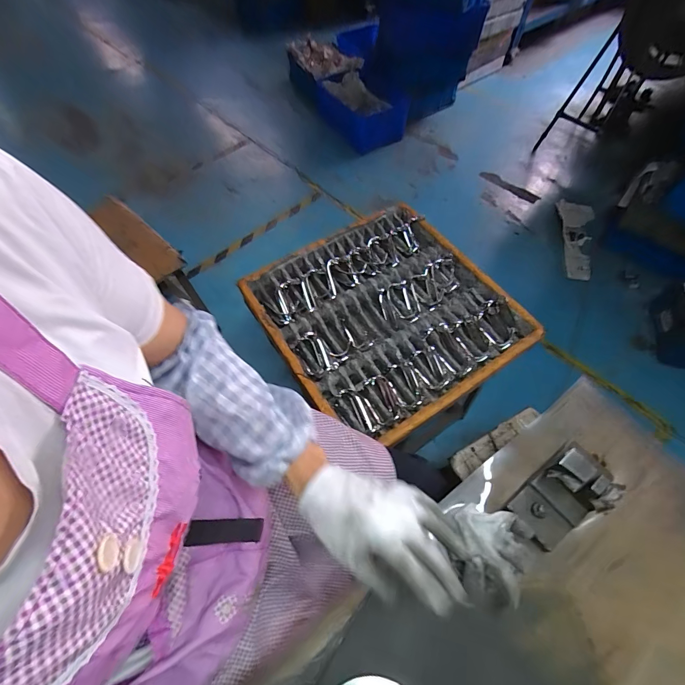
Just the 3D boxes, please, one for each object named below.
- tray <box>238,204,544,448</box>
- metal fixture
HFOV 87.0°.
[{"bbox_3d":[0.106,-0.079,0.902,0.547,0.063,0.548,-30,64,-16],"label":"tray"},{"bbox_3d":[0.252,0.184,0.421,0.102,0.079,0.067,-41,67,-20],"label":"metal fixture"}]

